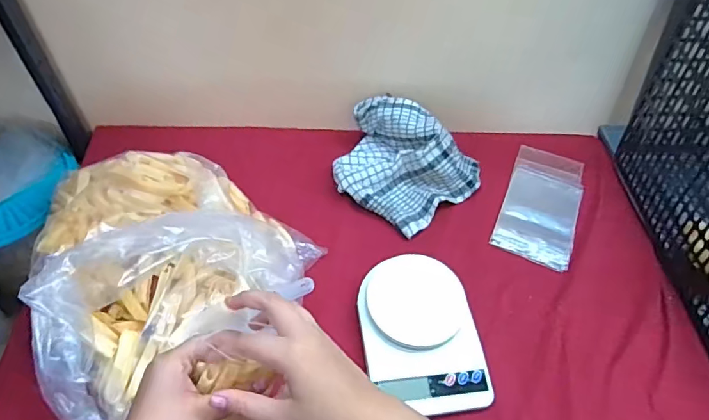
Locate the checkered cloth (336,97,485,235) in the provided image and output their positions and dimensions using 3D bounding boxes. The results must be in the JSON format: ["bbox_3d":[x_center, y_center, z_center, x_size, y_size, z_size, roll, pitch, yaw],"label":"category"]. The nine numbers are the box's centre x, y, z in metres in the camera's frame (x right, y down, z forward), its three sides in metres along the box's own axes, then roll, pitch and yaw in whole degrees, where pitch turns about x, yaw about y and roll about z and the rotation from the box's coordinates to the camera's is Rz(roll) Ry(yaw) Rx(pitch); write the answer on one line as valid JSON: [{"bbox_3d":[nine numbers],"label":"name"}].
[{"bbox_3d":[0.069,-0.067,0.667,0.185,0.073,0.158,30,56,17],"label":"checkered cloth"}]

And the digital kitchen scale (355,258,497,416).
[{"bbox_3d":[0.072,0.135,0.538,0.123,0.032,0.176,-5,54,-9],"label":"digital kitchen scale"}]

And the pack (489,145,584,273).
[{"bbox_3d":[0.269,-0.013,0.682,0.101,0.010,0.213,22,54,11],"label":"pack"}]

